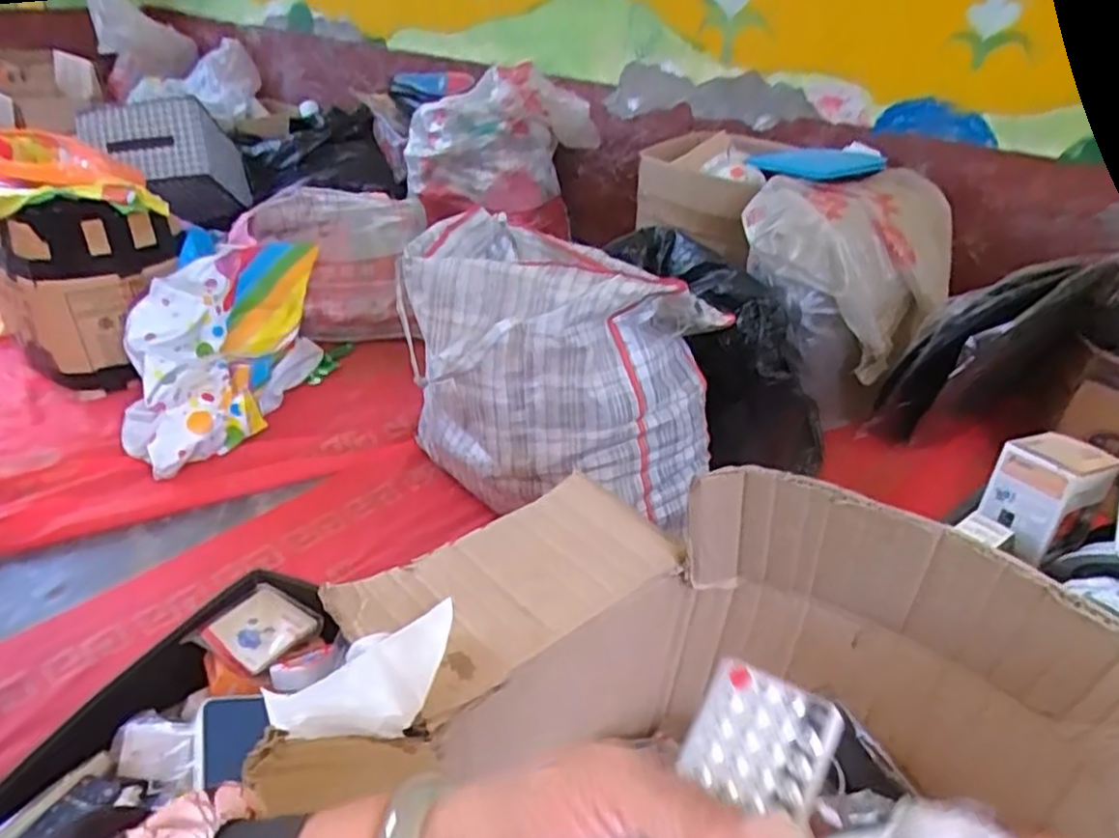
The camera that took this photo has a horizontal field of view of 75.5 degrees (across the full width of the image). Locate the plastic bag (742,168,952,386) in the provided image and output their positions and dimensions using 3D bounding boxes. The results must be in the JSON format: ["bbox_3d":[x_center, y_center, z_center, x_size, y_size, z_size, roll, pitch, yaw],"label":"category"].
[{"bbox_3d":[0.569,-0.307,1.433,0.358,0.290,0.355,19,36,24],"label":"plastic bag"}]

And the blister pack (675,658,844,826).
[{"bbox_3d":[0.066,0.106,0.239,0.043,0.007,0.040,19,65,32],"label":"blister pack"}]

